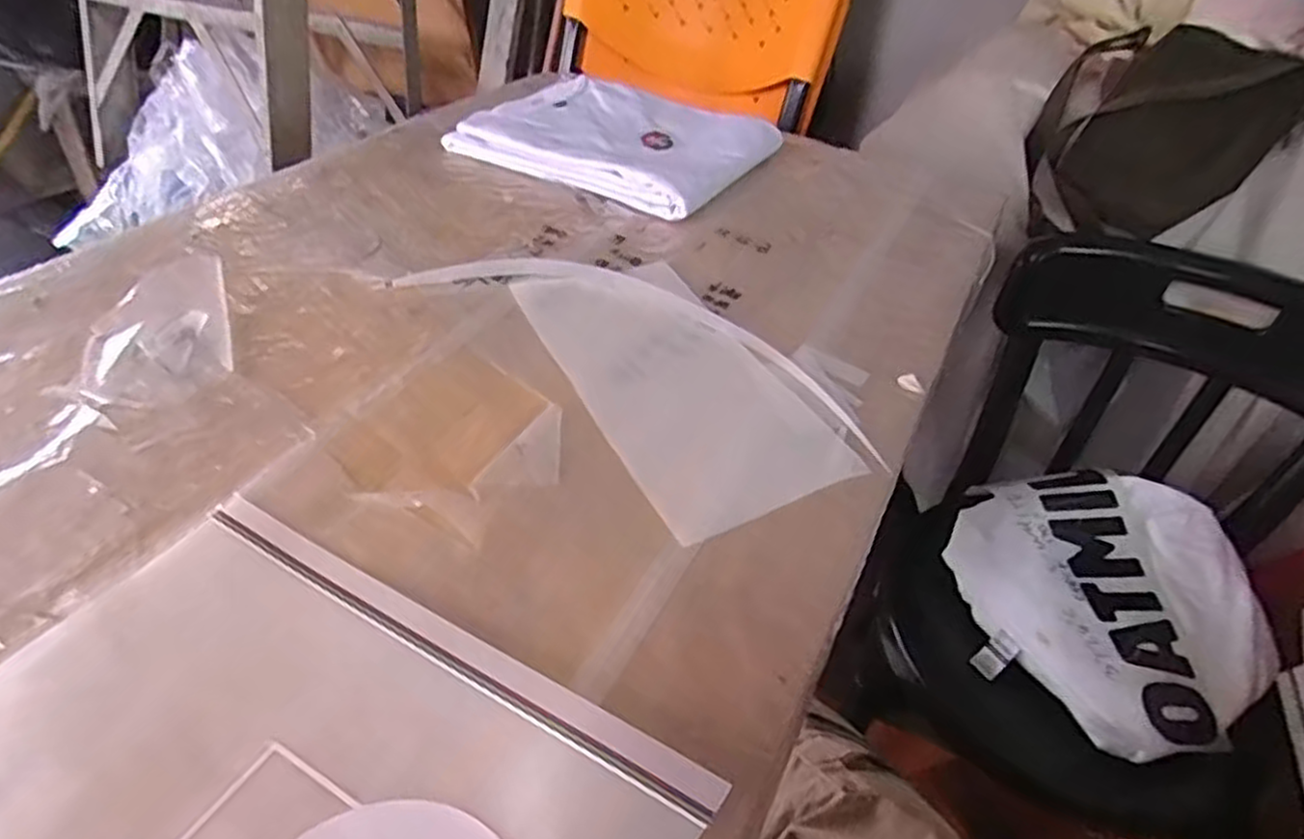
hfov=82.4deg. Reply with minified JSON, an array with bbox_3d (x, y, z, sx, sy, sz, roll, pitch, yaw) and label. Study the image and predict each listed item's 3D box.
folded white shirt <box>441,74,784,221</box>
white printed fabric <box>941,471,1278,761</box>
[{"bbox_3d":[-0.030,-0.279,0.724,0.259,0.031,0.213,24,45,17],"label":"folded white shirt"},{"bbox_3d":[0.468,0.174,0.767,0.286,0.076,0.301,4,42,-4],"label":"white printed fabric"}]

